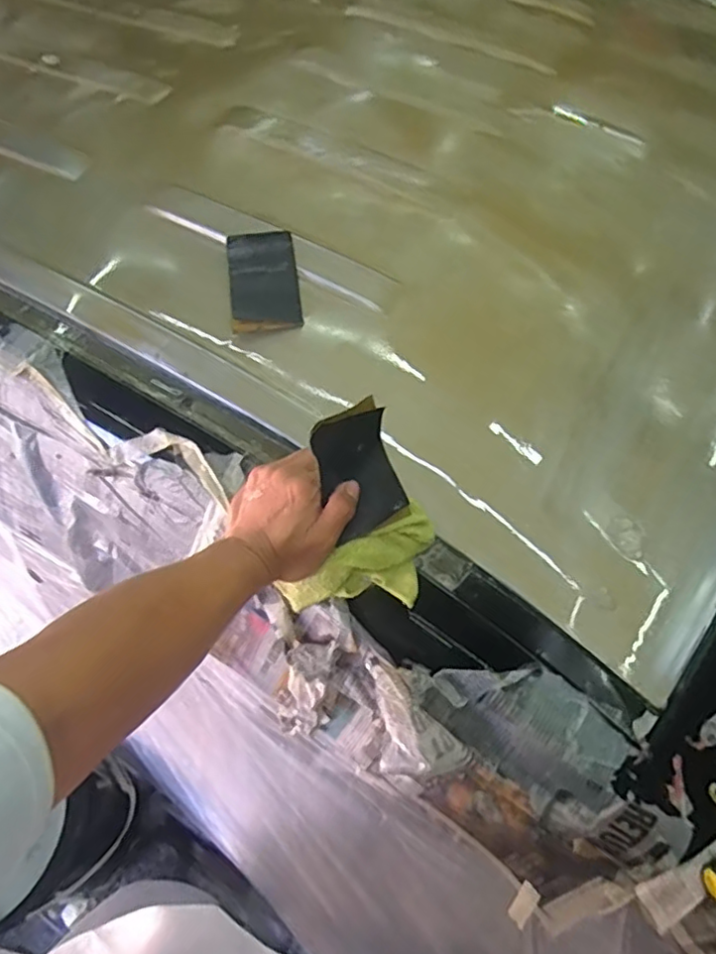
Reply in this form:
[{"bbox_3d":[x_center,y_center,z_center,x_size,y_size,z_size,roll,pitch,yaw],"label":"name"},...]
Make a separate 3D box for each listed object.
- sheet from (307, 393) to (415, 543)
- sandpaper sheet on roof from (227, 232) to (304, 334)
[{"bbox_3d":[0.003,-0.006,0.493,0.063,0.025,0.100,-24,102,-20],"label":"sheet"},{"bbox_3d":[-0.097,-0.205,0.631,0.070,0.015,0.121,-7,62,-2],"label":"sandpaper sheet on roof"}]

